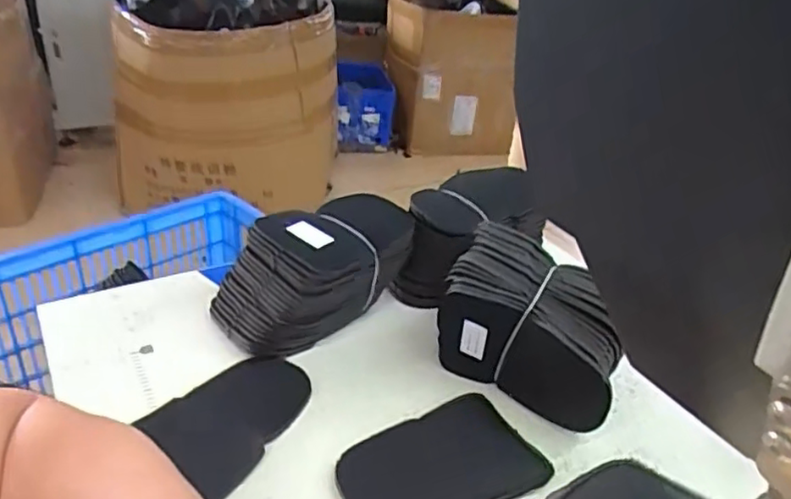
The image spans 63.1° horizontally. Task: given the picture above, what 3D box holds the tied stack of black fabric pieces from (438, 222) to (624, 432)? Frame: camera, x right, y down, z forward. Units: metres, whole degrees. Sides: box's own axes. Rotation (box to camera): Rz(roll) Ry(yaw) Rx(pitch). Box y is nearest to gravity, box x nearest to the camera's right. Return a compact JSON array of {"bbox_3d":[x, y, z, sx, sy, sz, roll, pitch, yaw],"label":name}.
[{"bbox_3d":[0.114,0.066,0.544,0.157,0.103,0.115,21,34,24],"label":"tied stack of black fabric pieces"}]

